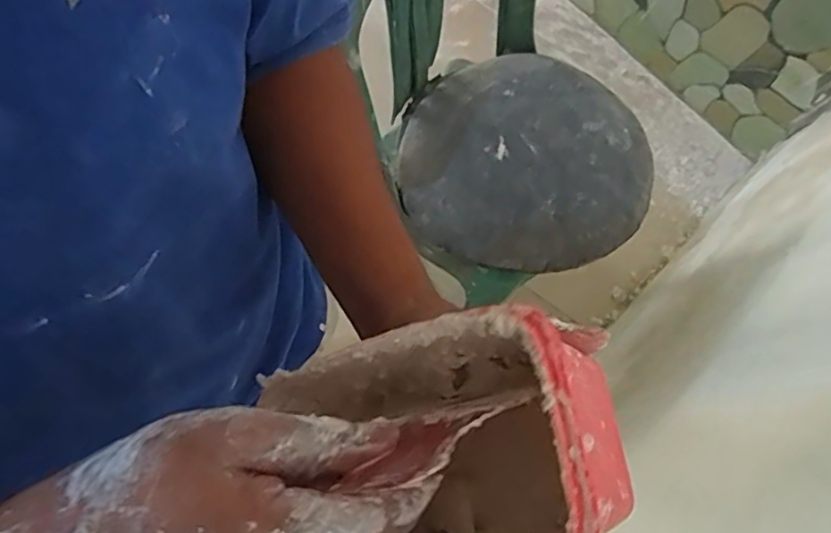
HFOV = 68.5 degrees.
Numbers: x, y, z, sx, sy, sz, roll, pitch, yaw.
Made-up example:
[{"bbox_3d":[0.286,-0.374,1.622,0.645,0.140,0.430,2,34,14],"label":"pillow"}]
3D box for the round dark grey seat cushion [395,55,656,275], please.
[{"bbox_3d":[0.179,-0.169,0.971,0.388,0.055,0.357,1,68,-2],"label":"round dark grey seat cushion"}]

